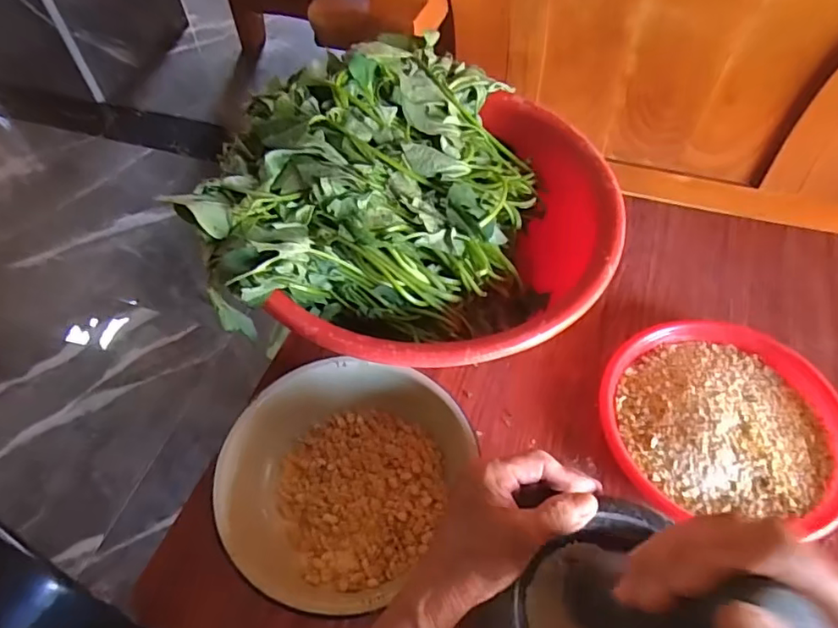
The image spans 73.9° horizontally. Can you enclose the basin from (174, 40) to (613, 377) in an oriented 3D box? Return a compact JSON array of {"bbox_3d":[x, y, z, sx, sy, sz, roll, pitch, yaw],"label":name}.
[{"bbox_3d":[0.008,-0.083,0.527,0.323,0.167,0.336,-1,54,2],"label":"basin"}]

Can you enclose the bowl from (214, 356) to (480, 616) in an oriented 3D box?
[{"bbox_3d":[-0.059,0.126,0.437,0.159,0.073,0.182,24,58,19],"label":"bowl"}]

